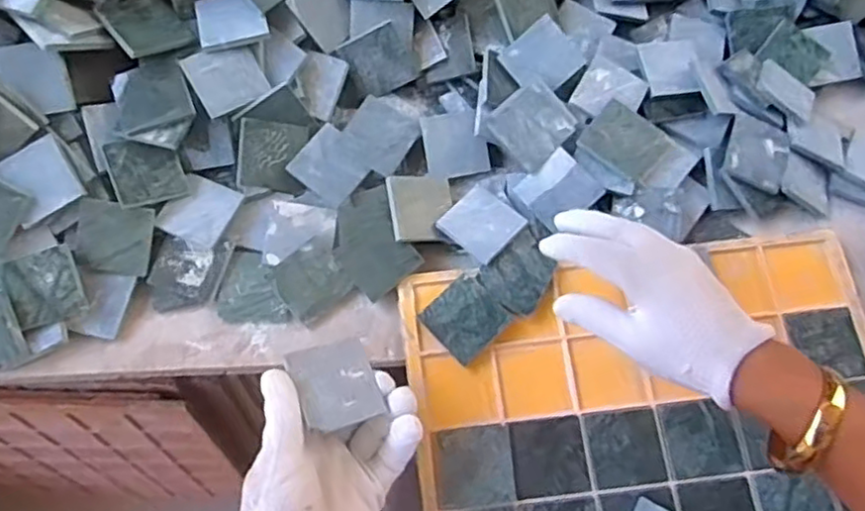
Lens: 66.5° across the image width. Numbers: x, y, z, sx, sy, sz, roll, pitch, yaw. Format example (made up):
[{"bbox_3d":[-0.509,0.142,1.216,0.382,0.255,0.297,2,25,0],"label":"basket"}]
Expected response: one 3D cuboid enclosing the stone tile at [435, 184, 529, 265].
[{"bbox_3d":[0.038,-0.025,0.496,0.050,0.011,0.053,37,69,15],"label":"stone tile"}]

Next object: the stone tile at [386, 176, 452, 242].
[{"bbox_3d":[-0.008,-0.036,0.502,0.049,0.010,0.049,-3,86,-21],"label":"stone tile"}]

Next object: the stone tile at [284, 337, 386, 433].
[{"bbox_3d":[-0.056,0.074,0.382,0.045,0.004,0.047,-13,71,-31],"label":"stone tile"}]

